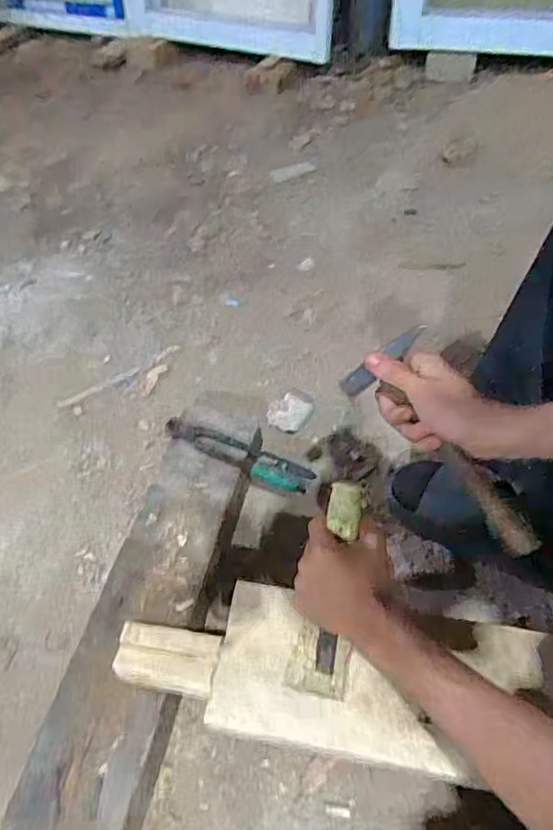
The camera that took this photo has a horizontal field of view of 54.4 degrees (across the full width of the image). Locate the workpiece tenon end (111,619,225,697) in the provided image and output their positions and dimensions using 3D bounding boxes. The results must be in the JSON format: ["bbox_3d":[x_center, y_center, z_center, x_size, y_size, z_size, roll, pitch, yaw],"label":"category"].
[{"bbox_3d":[-0.106,0.245,0.537,0.096,0.046,0.053,7,53,10],"label":"workpiece tenon end"}]

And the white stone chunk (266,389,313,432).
[{"bbox_3d":[0.024,-0.002,0.862,0.075,0.035,0.055,-29,56,-17],"label":"white stone chunk"}]

